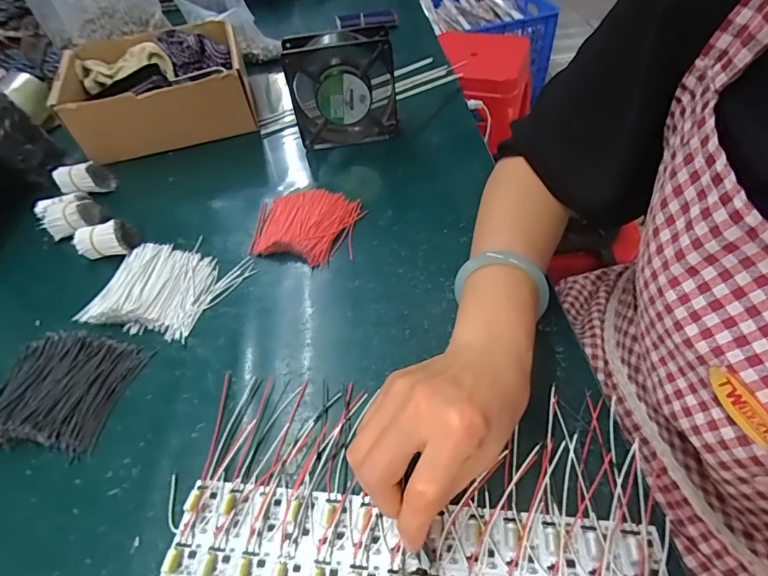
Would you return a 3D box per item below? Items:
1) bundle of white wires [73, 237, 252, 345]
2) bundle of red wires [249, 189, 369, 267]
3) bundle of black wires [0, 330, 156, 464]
[{"bbox_3d":[-0.201,-0.006,0.420,0.119,0.015,0.109,15,51,18],"label":"bundle of white wires"},{"bbox_3d":[-0.081,-0.065,0.463,0.108,0.017,0.094,6,49,10],"label":"bundle of red wires"},{"bbox_3d":[-0.254,0.078,0.355,0.095,0.020,0.098,7,49,12],"label":"bundle of black wires"}]

